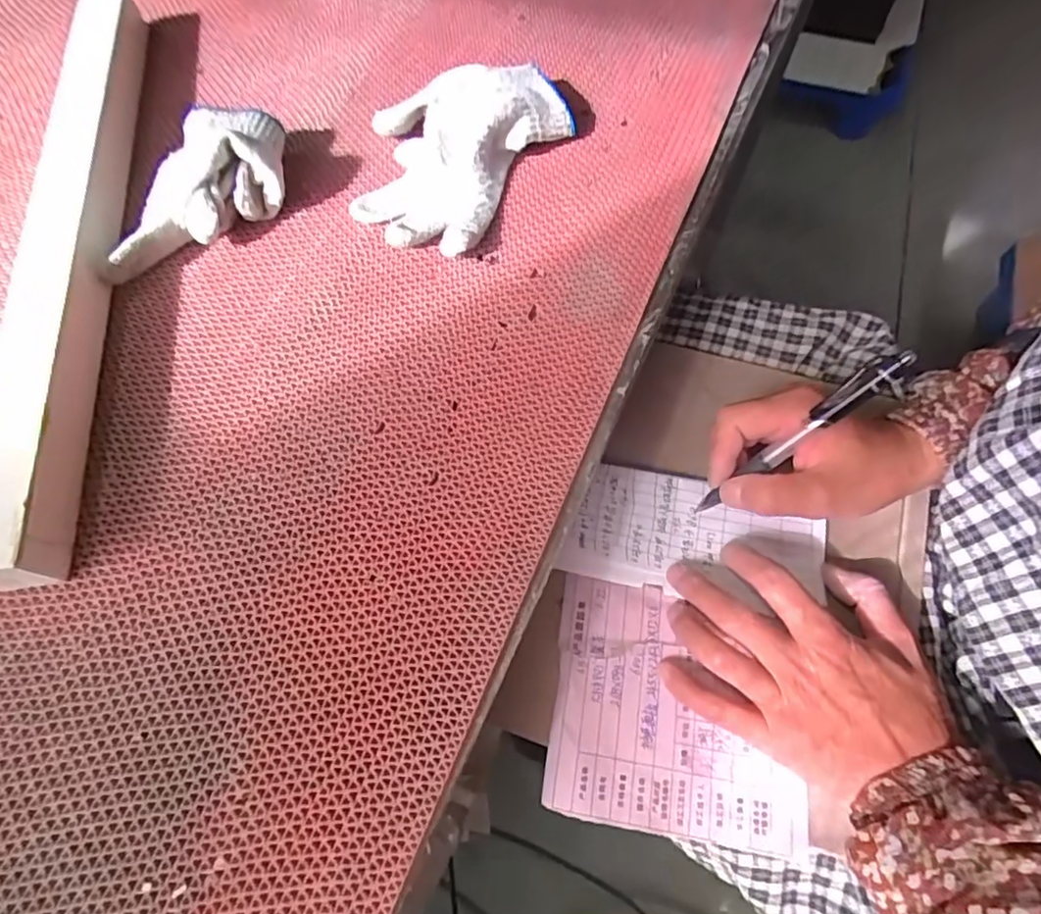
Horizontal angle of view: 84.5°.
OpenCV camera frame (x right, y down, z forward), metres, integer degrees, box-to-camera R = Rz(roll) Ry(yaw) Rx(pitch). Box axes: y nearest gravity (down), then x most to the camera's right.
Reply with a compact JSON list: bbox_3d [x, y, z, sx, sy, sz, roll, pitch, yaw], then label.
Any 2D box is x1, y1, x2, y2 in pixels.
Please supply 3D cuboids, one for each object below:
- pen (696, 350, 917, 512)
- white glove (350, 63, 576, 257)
[{"bbox_3d":[0.152,-0.011,0.324,0.008,0.142,0.015,-6,58,-46],"label":"pen"},{"bbox_3d":[-0.052,-0.227,0.415,0.125,0.043,0.171,31,70,13],"label":"white glove"}]

